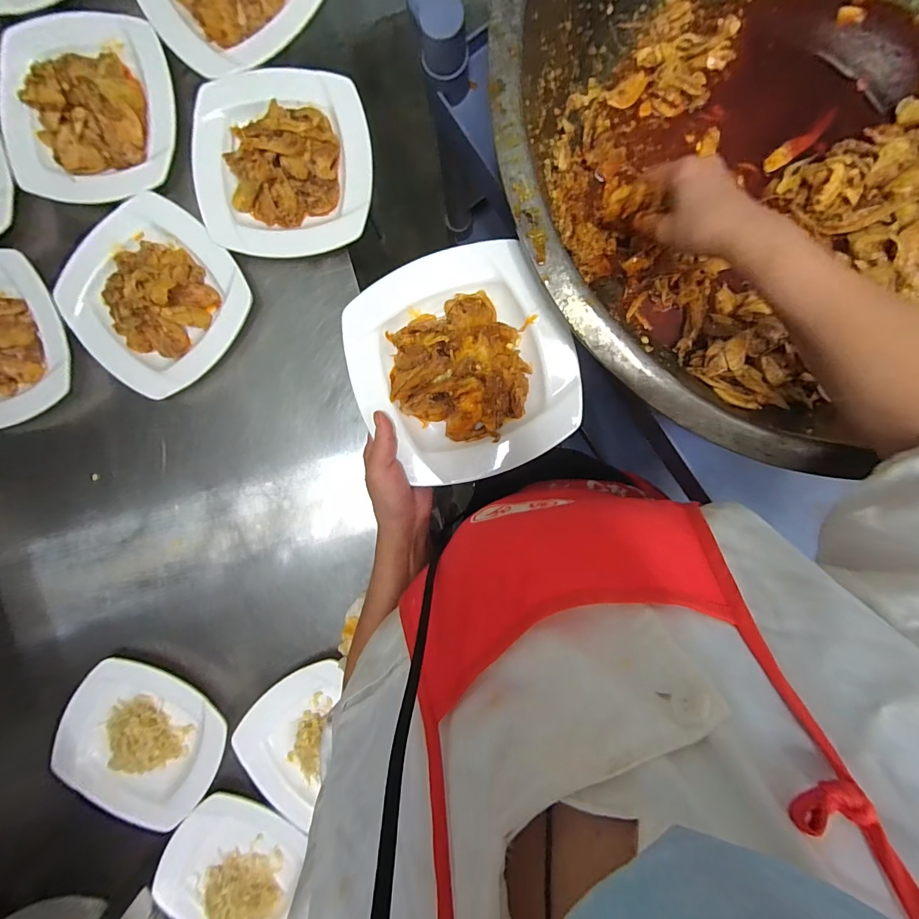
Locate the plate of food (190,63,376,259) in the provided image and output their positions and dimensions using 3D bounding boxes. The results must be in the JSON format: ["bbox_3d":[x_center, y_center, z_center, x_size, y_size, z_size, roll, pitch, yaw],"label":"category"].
[{"bbox_3d":[-0.204,-0.345,0.474,0.201,0.059,0.201,0,99,-2],"label":"plate of food"}]

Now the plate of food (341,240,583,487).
[{"bbox_3d":[0.003,-0.083,0.382,0.195,0.049,0.200,0,99,1],"label":"plate of food"}]

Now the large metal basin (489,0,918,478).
[{"bbox_3d":[0.329,-0.298,0.379,0.577,0.182,0.568,0,99,1],"label":"large metal basin"}]

